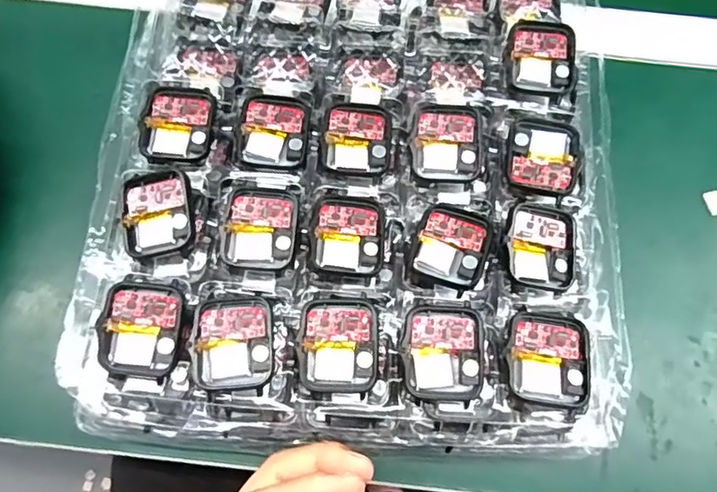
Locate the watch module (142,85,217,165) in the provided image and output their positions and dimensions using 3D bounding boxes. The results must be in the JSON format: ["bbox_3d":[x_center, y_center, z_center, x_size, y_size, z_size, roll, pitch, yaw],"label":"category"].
[{"bbox_3d":[-0.097,-0.067,0.287,0.035,0.006,0.047,4,72,0],"label":"watch module"}]

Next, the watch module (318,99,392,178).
[{"bbox_3d":[-0.001,-0.061,0.291,0.036,0.009,0.046,6,72,1],"label":"watch module"}]

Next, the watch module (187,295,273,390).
[{"bbox_3d":[-0.059,0.044,0.250,0.037,0.005,0.044,0,72,-1],"label":"watch module"}]

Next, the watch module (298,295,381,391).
[{"bbox_3d":[-0.009,0.046,0.251,0.036,0.006,0.043,4,72,0],"label":"watch module"}]

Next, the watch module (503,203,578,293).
[{"bbox_3d":[0.094,0.000,0.272,0.039,0.013,0.042,10,72,2],"label":"watch module"}]

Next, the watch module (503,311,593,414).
[{"bbox_3d":[0.089,0.054,0.251,0.037,0.014,0.042,11,72,2],"label":"watch module"}]

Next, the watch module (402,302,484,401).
[{"bbox_3d":[0.040,0.050,0.251,0.037,0.009,0.043,2,72,-1],"label":"watch module"}]

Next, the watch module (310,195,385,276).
[{"bbox_3d":[-0.005,-0.006,0.272,0.036,0.005,0.041,6,72,1],"label":"watch module"}]

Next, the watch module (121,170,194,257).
[{"bbox_3d":[-0.102,-0.018,0.268,0.037,0.009,0.041,-6,72,-3],"label":"watch module"}]

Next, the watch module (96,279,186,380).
[{"bbox_3d":[-0.102,0.039,0.254,0.038,0.012,0.043,8,72,1],"label":"watch module"}]

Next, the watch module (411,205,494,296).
[{"bbox_3d":[0.048,-0.001,0.273,0.036,0.011,0.044,22,73,6],"label":"watch module"}]

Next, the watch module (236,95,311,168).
[{"bbox_3d":[-0.046,-0.063,0.290,0.036,0.006,0.041,5,72,0],"label":"watch module"}]

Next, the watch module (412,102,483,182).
[{"bbox_3d":[0.048,-0.056,0.289,0.037,0.013,0.041,5,72,0],"label":"watch module"}]

